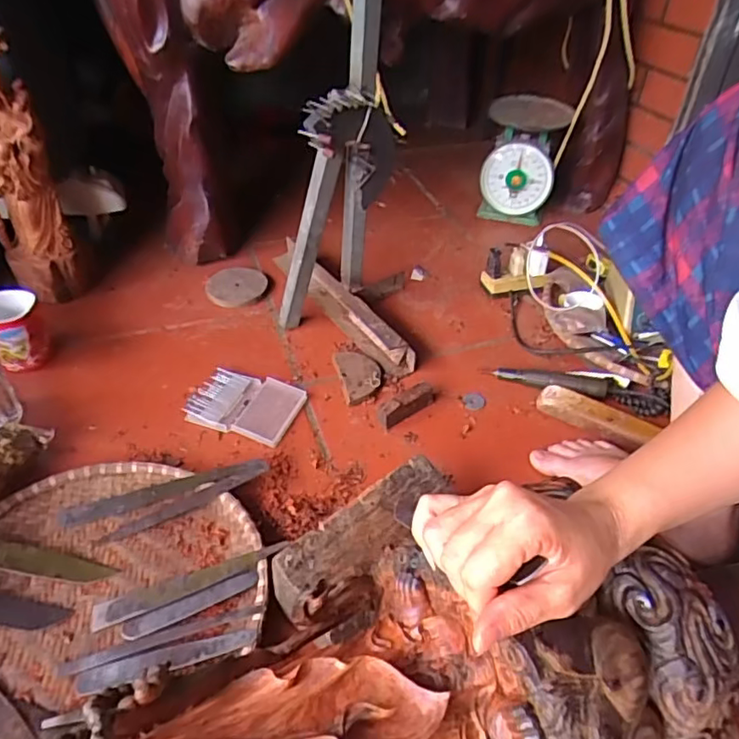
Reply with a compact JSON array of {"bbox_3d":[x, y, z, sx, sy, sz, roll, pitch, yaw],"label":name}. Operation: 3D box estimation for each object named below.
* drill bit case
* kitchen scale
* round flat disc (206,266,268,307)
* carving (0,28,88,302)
[{"bbox_3d":[-0.162,0.042,0.771,0.134,0.016,0.104,13,44,15],"label":"drill bit case"},{"bbox_3d":[0.288,-0.397,1.117,0.135,0.196,0.125,13,44,15],"label":"kitchen scale"},{"bbox_3d":[-0.219,-0.138,0.972,0.098,0.017,0.101,-1,42,1],"label":"round flat disc"},{"bbox_3d":[-0.510,-0.267,0.854,0.107,0.366,0.096,-26,47,-25],"label":"carving"}]

